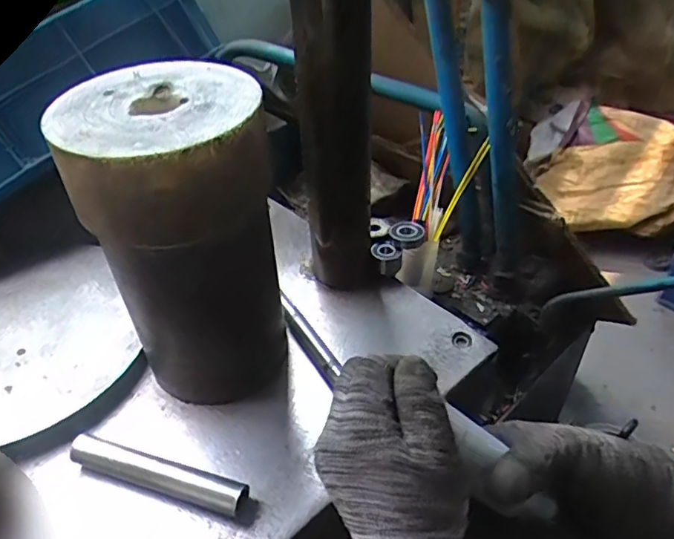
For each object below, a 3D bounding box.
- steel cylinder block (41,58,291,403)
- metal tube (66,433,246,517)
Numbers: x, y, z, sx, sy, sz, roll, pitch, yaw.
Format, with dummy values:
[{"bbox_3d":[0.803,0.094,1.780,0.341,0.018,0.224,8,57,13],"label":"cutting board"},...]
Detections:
[{"bbox_3d":[-0.117,-0.018,0.464,0.130,0.251,0.140,-12,42,-10],"label":"steel cylinder block"},{"bbox_3d":[-0.140,0.162,0.438,0.148,0.023,0.022,11,43,16],"label":"metal tube"}]

